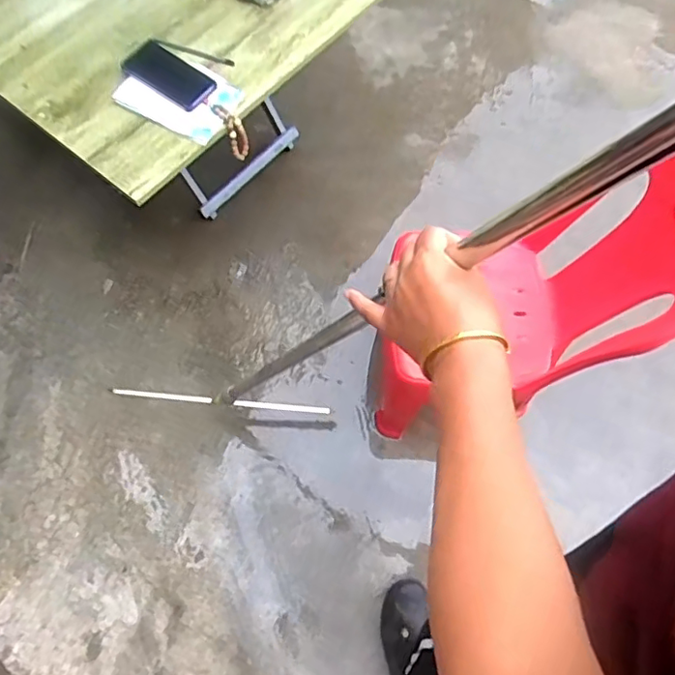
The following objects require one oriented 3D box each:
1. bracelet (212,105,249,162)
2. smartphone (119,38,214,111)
[{"bbox_3d":[-0.185,-0.370,1.049,0.034,0.102,0.034,-37,39,-16],"label":"bracelet"},{"bbox_3d":[-0.301,-0.469,1.043,0.171,0.016,0.086,37,70,13],"label":"smartphone"}]

